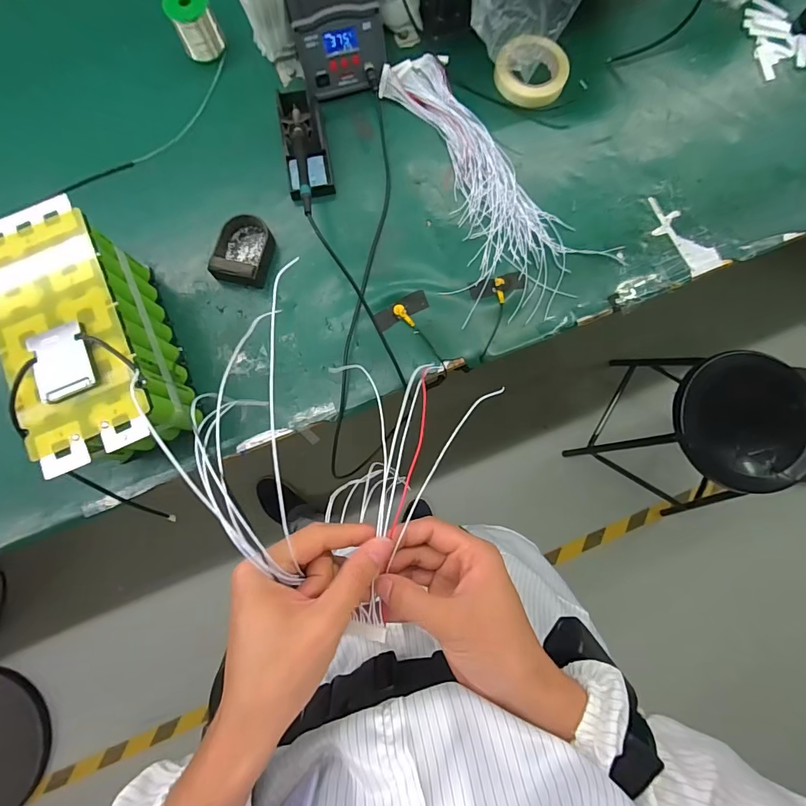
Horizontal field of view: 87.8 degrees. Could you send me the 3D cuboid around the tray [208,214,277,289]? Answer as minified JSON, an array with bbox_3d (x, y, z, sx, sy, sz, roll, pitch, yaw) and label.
[{"bbox_3d":[-0.241,-0.232,0.638,0.081,0.046,0.104,7,81,-1],"label":"tray"}]

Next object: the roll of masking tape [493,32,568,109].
[{"bbox_3d":[0.209,-0.543,0.685,0.118,0.029,0.094,23,93,4],"label":"roll of masking tape"}]

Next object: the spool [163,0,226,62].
[{"bbox_3d":[-0.336,-0.618,0.678,0.066,0.075,0.066,0,82,-2],"label":"spool"}]

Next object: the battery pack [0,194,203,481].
[{"bbox_3d":[-0.396,-0.078,0.540,0.139,0.147,0.307,-25,82,-5],"label":"battery pack"}]

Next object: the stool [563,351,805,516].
[{"bbox_3d":[0.755,0.069,1.119,0.365,0.448,0.350,29,82,3],"label":"stool"}]

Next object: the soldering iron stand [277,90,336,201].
[{"bbox_3d":[-0.153,-0.406,0.646,0.071,0.068,0.150,-9,82,-3],"label":"soldering iron stand"}]

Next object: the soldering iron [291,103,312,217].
[{"bbox_3d":[-0.141,-0.342,0.581,0.018,0.013,0.232,-10,64,-3],"label":"soldering iron"}]

